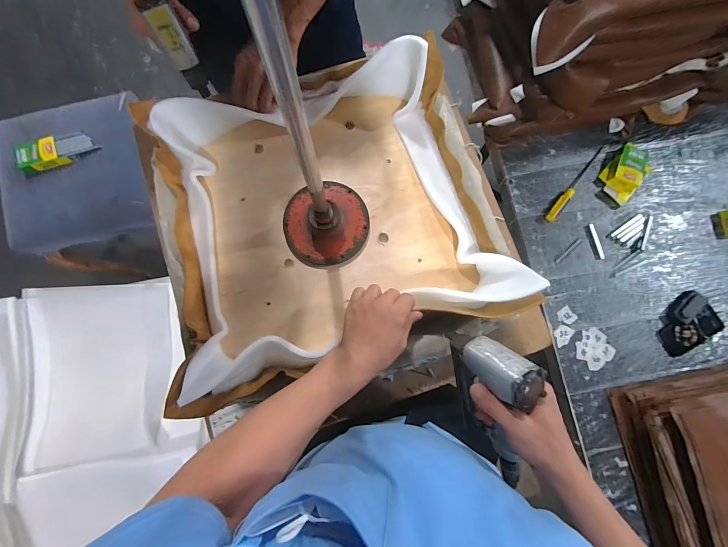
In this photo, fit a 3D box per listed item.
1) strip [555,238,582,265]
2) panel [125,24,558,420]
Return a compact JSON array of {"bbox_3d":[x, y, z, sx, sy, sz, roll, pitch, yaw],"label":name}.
[{"bbox_3d":[0.581,-0.064,0.919,0.100,0.007,0.014,-42,84,-7],"label":"strip"},{"bbox_3d":[-0.065,-0.093,0.528,0.544,0.093,0.448,-17,82,-4],"label":"panel"}]

